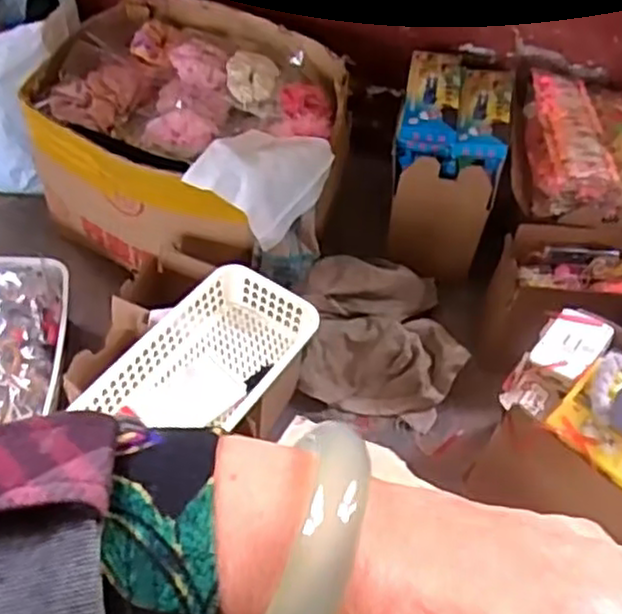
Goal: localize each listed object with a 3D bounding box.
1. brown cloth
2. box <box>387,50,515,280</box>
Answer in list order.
[{"bbox_3d":[0.093,0.036,0.979,0.220,0.088,0.208,14,52,5],"label":"brown cloth"},{"bbox_3d":[0.189,-0.208,1.054,0.144,0.215,0.219,12,51,3],"label":"box"}]

